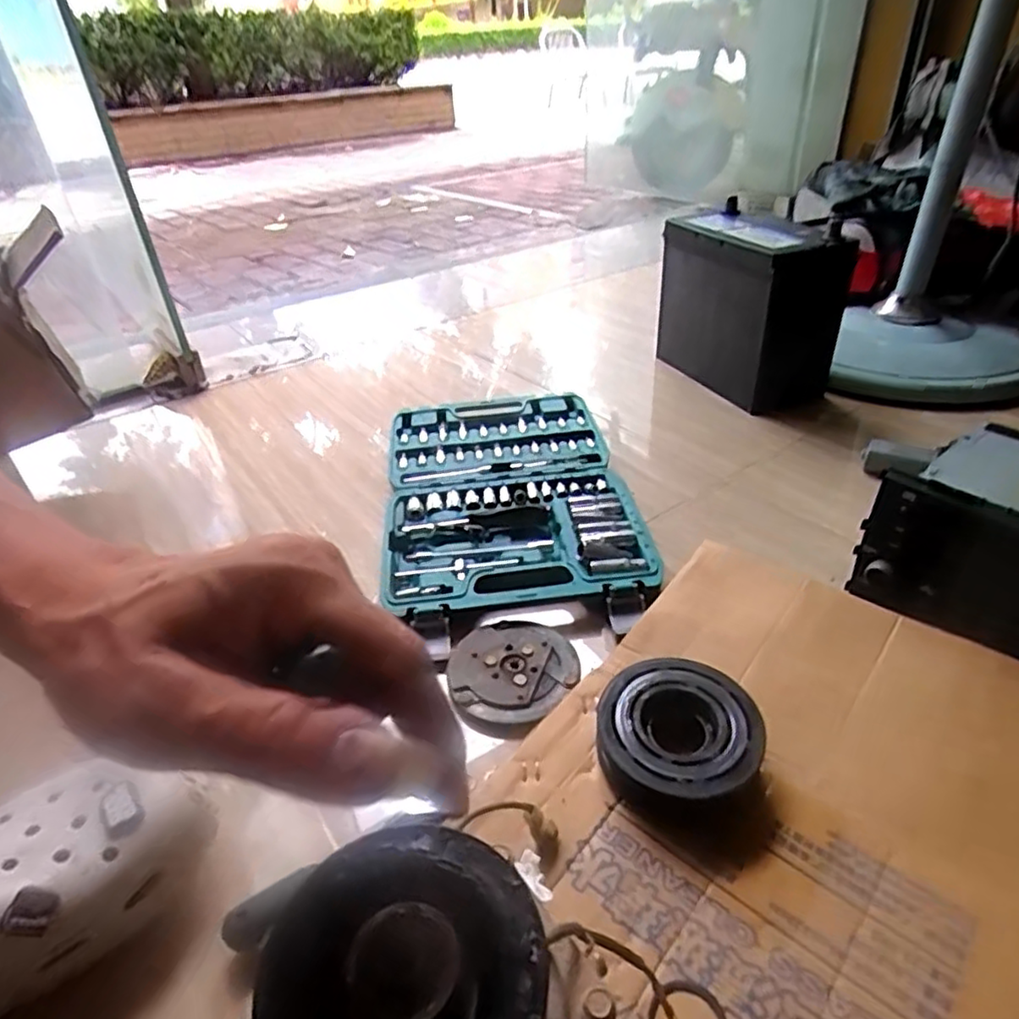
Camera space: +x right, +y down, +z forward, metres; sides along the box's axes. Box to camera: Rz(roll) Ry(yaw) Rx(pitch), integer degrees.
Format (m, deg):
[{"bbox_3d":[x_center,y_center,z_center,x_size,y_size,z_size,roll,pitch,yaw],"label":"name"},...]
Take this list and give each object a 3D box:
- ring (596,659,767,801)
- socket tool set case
[{"bbox_3d":[0.109,0.147,0.430,0.099,0.036,0.094,-3,37,2],"label":"ring"},{"bbox_3d":[-0.004,-0.022,0.707,0.240,0.034,0.357,-8,35,-1],"label":"socket tool set case"}]

